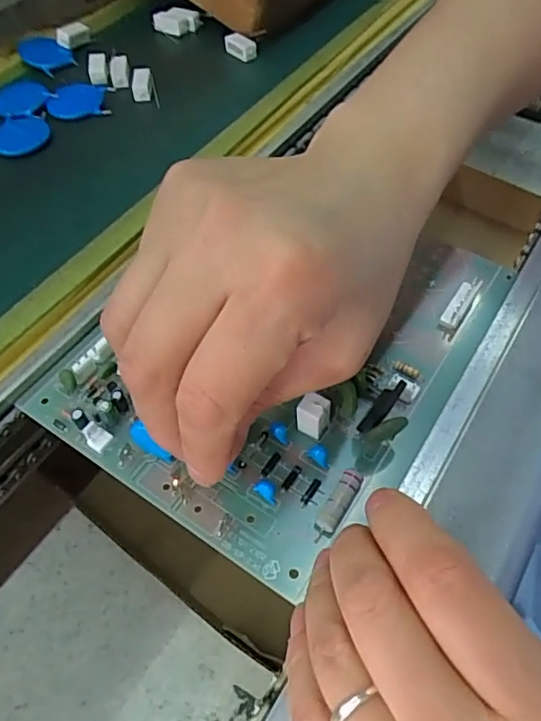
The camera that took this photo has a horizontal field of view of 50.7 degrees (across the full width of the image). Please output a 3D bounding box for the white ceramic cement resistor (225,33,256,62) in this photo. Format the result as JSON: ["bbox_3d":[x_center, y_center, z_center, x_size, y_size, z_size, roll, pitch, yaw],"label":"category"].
[{"bbox_3d":[-0.019,-0.202,0.367,0.009,0.011,0.023,-32,61,-21],"label":"white ceramic cement resistor"}]

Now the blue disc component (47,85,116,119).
[{"bbox_3d":[-0.115,-0.158,0.344,0.037,0.008,0.029,-4,55,-3],"label":"blue disc component"}]

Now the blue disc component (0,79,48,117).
[{"bbox_3d":[-0.150,-0.157,0.341,0.031,0.004,0.033,-23,58,-16],"label":"blue disc component"}]

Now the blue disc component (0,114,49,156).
[{"bbox_3d":[-0.143,-0.130,0.328,0.031,0.006,0.032,-10,56,-7],"label":"blue disc component"}]

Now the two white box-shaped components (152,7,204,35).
[{"bbox_3d":[-0.065,-0.233,0.391,0.029,0.012,0.017,27,59,17],"label":"two white box-shaped components"}]

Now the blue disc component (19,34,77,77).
[{"bbox_3d":[-0.145,-0.199,0.370,0.035,0.010,0.026,38,63,23],"label":"blue disc component"}]

